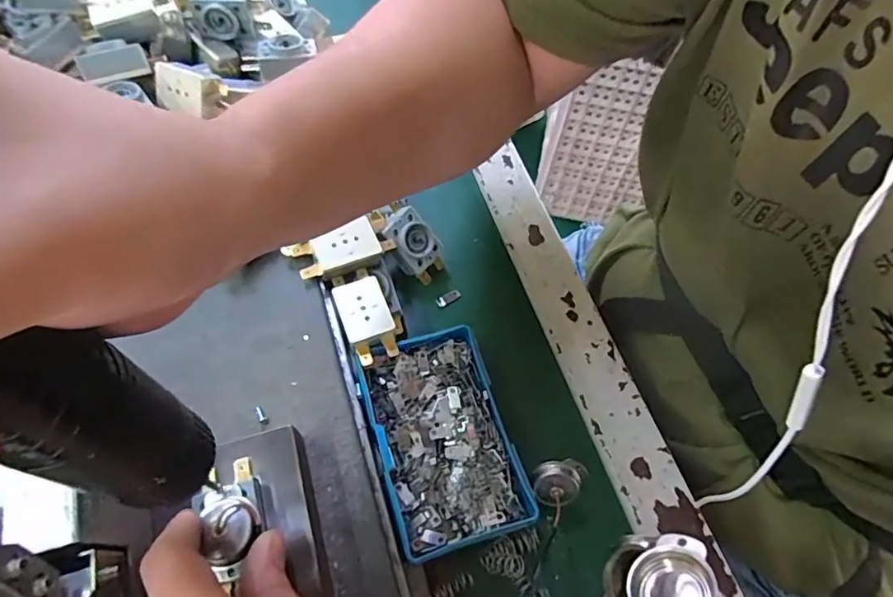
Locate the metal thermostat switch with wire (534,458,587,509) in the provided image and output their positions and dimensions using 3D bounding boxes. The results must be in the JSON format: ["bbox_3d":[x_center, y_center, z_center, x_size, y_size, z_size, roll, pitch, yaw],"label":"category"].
[{"bbox_3d":[0.061,0.098,0.288,0.029,0.011,0.022,-4,62,-6],"label":"metal thermostat switch with wire"}]

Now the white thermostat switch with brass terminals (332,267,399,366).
[{"bbox_3d":[-0.047,0.012,0.317,0.027,0.021,0.053,-20,65,-13],"label":"white thermostat switch with brass terminals"}]

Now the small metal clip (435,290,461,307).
[{"bbox_3d":[0.001,-0.001,0.357,0.017,0.004,0.007,-24,66,-15],"label":"small metal clip"}]

